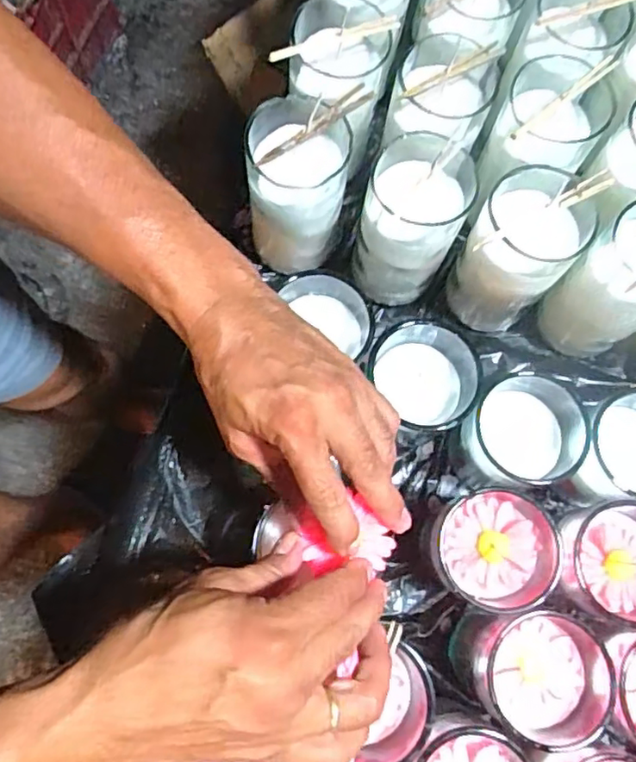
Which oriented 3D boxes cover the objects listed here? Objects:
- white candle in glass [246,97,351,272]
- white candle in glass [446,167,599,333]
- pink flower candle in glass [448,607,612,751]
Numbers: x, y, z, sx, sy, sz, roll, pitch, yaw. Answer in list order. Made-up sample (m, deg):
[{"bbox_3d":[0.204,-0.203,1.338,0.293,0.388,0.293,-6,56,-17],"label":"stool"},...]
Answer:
[{"bbox_3d":[-0.016,-0.133,0.419,0.068,0.117,0.073,13,76,1],"label":"white candle in glass"},{"bbox_3d":[0.138,-0.092,0.431,0.073,0.113,0.076,39,78,8],"label":"white candle in glass"},{"bbox_3d":[0.135,0.181,0.381,0.083,0.072,0.076,23,76,4],"label":"pink flower candle in glass"}]

